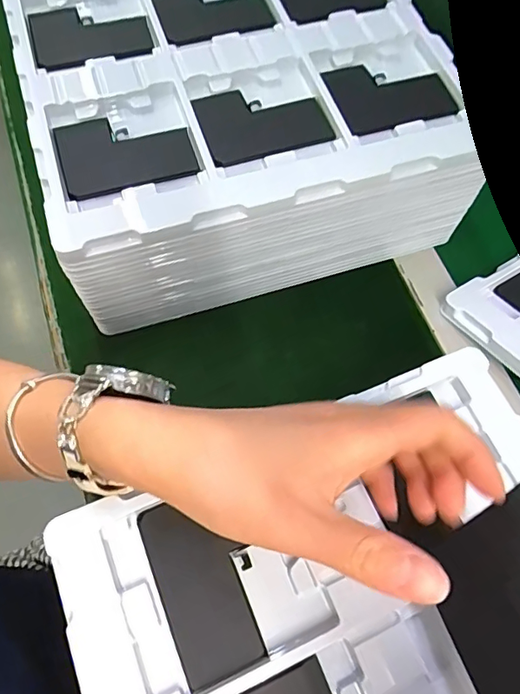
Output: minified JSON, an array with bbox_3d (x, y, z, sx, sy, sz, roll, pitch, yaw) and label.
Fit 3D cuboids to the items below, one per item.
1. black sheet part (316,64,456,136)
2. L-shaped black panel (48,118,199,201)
[{"bbox_3d":[0.098,-0.191,0.375,0.085,0.004,0.068,-14,68,-8],"label":"black sheet part"},{"bbox_3d":[-0.093,-0.137,0.345,0.089,0.007,0.069,-15,68,-8],"label":"L-shaped black panel"}]

